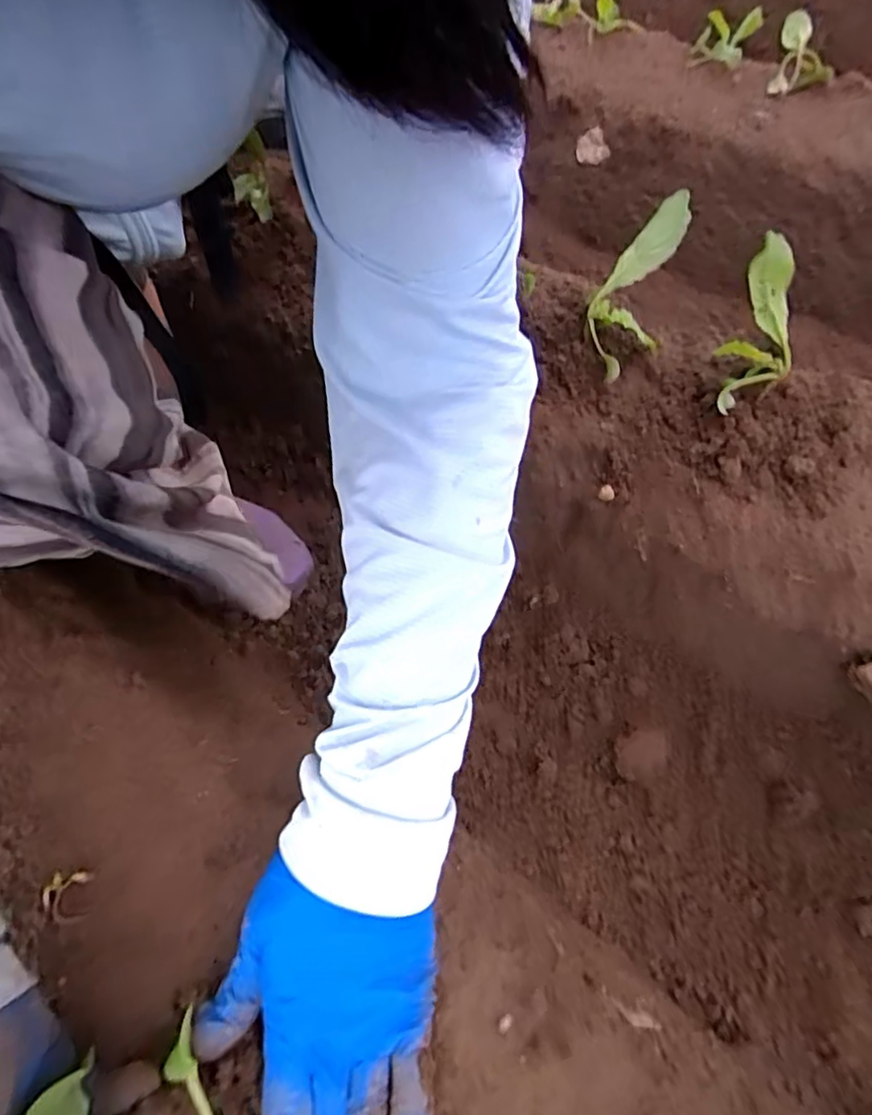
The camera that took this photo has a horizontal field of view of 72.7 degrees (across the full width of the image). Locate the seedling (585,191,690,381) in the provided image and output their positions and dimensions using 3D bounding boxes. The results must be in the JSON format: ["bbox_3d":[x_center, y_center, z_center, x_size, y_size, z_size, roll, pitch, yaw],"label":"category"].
[{"bbox_3d":[0.167,-0.216,0.481,0.059,0.145,0.069,29,22,18],"label":"seedling"}]

